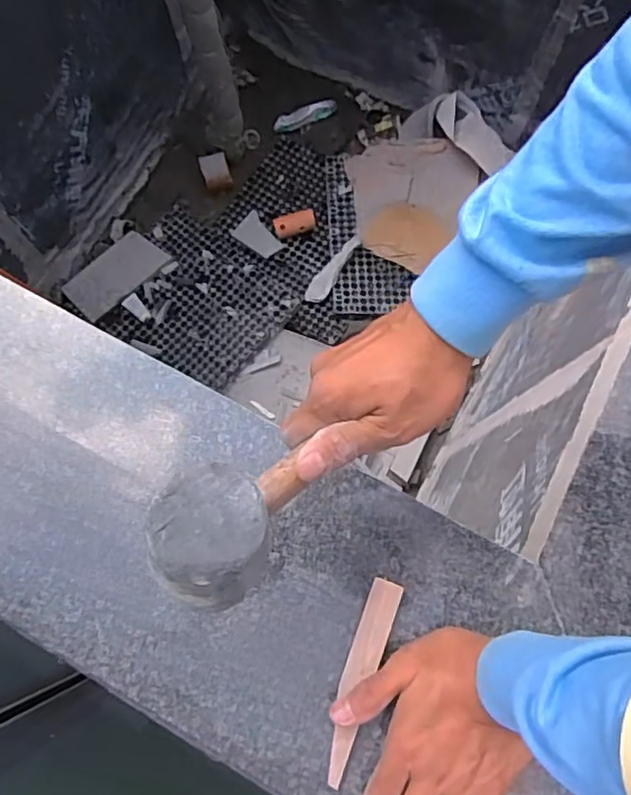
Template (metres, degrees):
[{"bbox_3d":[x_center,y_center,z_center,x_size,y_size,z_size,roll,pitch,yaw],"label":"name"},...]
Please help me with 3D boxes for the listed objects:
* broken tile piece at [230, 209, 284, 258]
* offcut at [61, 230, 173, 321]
[{"bbox_3d":[-0.168,-0.457,1.721,0.093,0.013,0.146,-36,78,-8],"label":"broken tile piece"},{"bbox_3d":[-0.551,-0.344,1.674,0.156,0.013,0.269,40,70,14],"label":"offcut"}]

